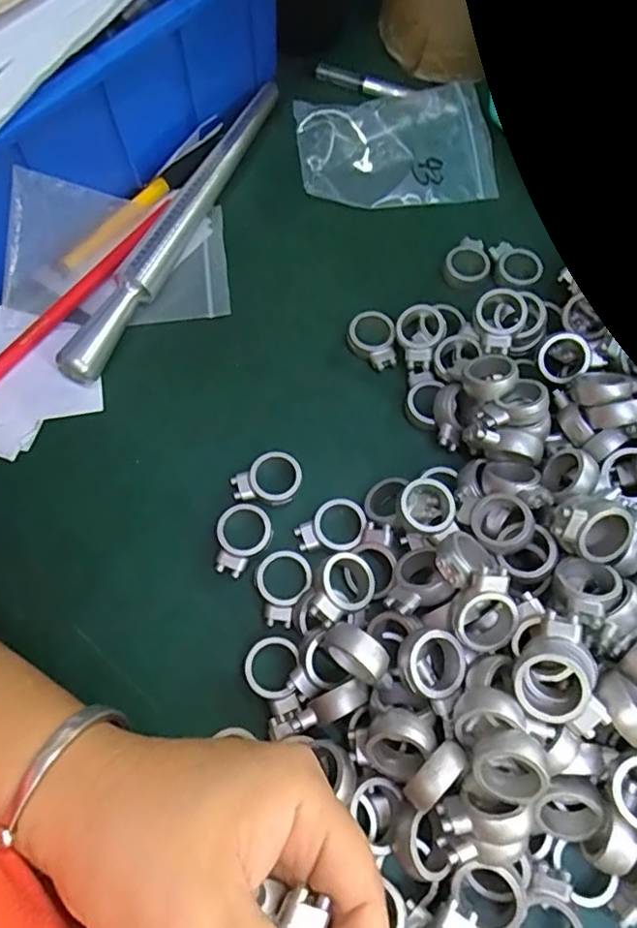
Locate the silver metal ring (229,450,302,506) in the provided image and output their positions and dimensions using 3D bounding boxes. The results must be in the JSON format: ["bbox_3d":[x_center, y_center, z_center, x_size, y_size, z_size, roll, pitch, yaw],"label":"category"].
[{"bbox_3d":[-0.025,0.009,0.283,0.034,0.006,0.026,-25,70,-10],"label":"silver metal ring"}]

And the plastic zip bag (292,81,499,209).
[{"bbox_3d":[0.048,-0.200,0.360,0.118,0.019,0.077,-8,68,-3],"label":"plastic zip bag"}]

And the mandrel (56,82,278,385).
[{"bbox_3d":[-0.079,-0.143,0.337,0.017,0.023,0.228,23,70,9],"label":"mandrel"}]

